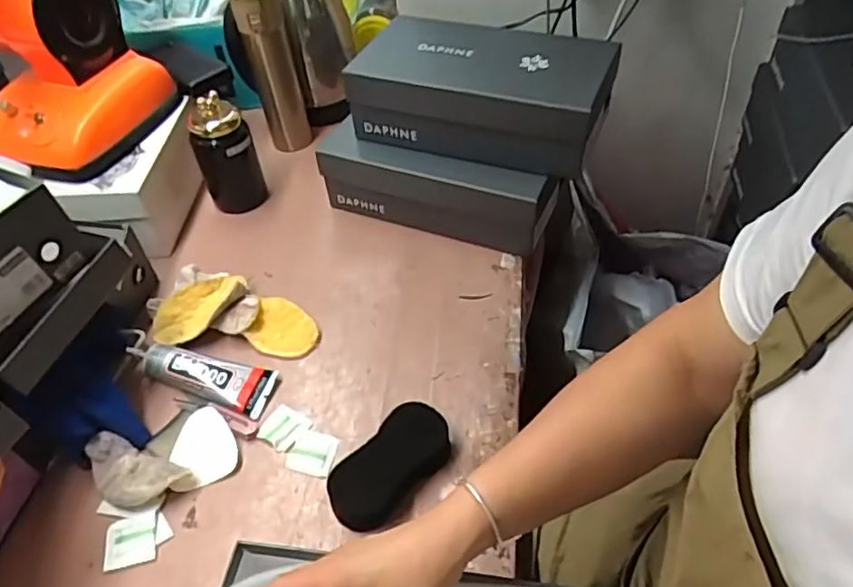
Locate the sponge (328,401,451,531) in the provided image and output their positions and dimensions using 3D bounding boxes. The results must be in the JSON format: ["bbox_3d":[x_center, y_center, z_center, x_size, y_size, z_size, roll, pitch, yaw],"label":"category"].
[{"bbox_3d":[-0.035,0.164,0.597,0.130,0.037,0.067,-34,53,-23],"label":"sponge"}]

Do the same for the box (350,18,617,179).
[{"bbox_3d":[0.070,-0.254,0.774,0.294,0.098,0.166,15,50,17],"label":"box"}]

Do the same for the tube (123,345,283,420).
[{"bbox_3d":[-0.247,0.087,0.675,0.165,0.025,0.054,9,49,12],"label":"tube"}]

